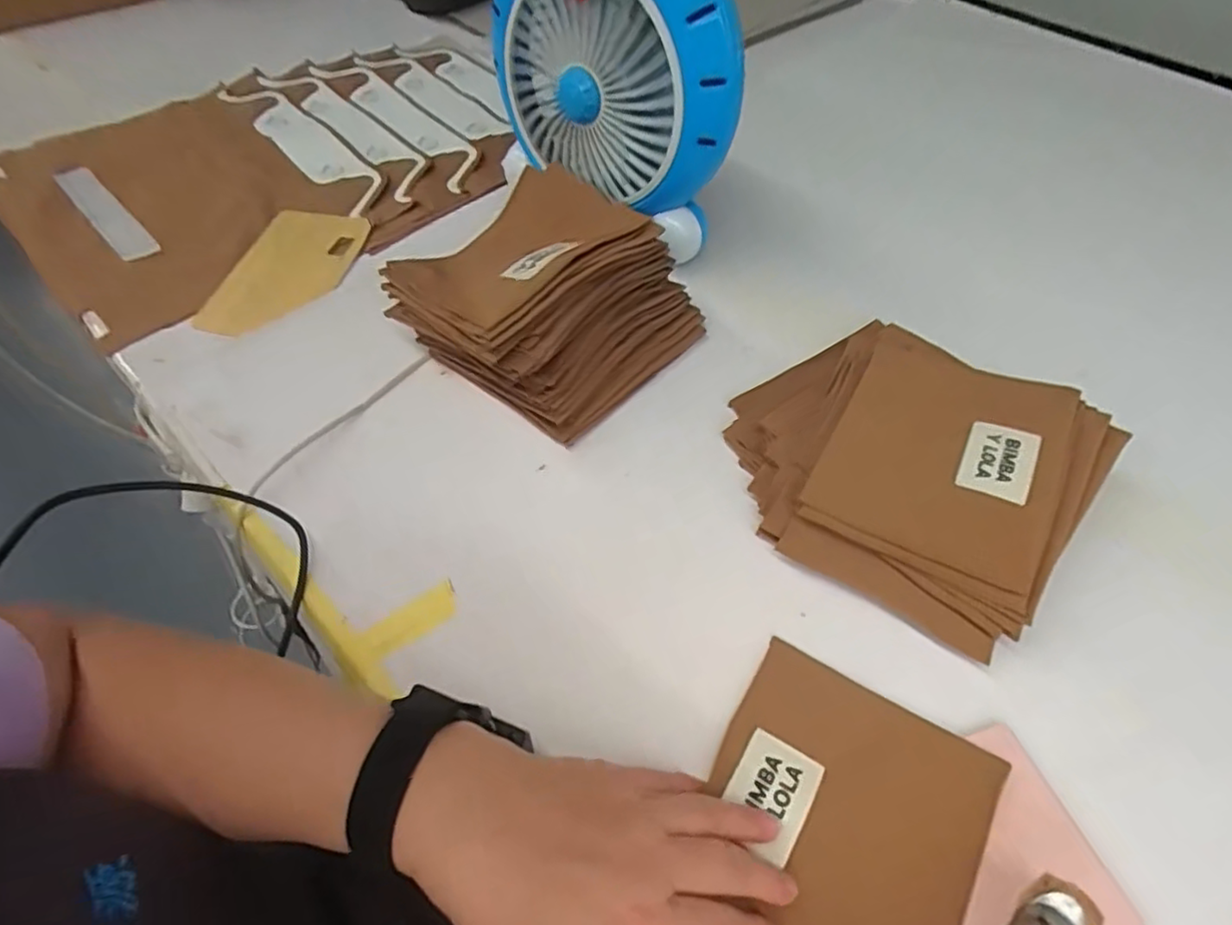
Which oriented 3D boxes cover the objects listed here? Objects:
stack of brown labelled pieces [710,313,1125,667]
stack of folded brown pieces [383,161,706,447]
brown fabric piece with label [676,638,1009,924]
[{"bbox_3d":[0.198,-0.012,0.463,0.227,0.058,0.226,33,60,21],"label":"stack of brown labelled pieces"},{"bbox_3d":[-0.057,-0.133,0.527,0.189,0.090,0.179,33,61,21],"label":"stack of folded brown pieces"},{"bbox_3d":[0.110,0.192,0.342,0.133,0.012,0.167,29,58,18],"label":"brown fabric piece with label"}]

